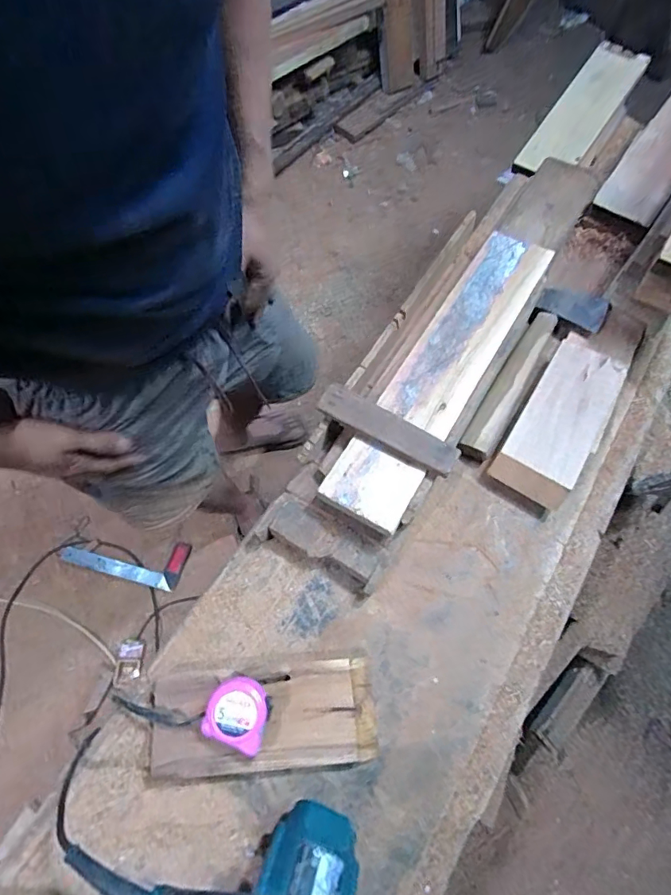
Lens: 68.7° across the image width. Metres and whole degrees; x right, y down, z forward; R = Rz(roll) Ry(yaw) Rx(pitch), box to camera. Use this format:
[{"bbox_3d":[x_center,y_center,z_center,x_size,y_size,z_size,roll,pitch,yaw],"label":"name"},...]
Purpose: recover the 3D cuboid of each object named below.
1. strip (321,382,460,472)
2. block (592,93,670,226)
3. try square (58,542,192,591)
[{"bbox_3d":[0.066,-0.026,0.627,0.187,0.012,0.048,28,61,16],"label":"strip"},{"bbox_3d":[0.620,-0.574,0.919,0.099,0.054,0.390,33,71,12],"label":"block"},{"bbox_3d":[-0.542,0.274,1.256,0.312,0.011,0.118,12,68,4],"label":"try square"}]

